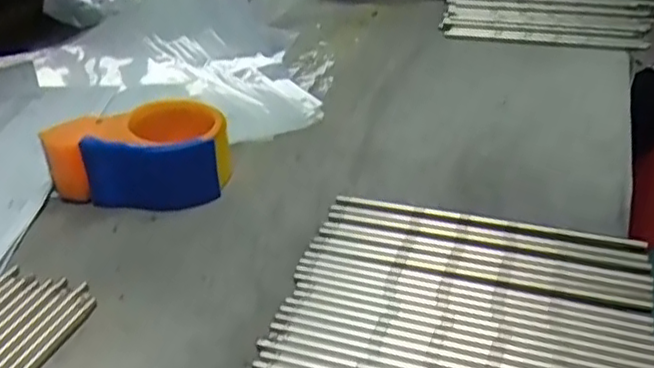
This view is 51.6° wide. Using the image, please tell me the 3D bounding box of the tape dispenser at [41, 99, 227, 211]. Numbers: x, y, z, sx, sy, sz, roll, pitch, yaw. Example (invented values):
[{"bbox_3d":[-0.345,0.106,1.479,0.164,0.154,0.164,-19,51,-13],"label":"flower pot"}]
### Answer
[{"bbox_3d":[-0.148,-0.021,0.537,0.140,0.059,0.071,-11,34,-12],"label":"tape dispenser"}]

